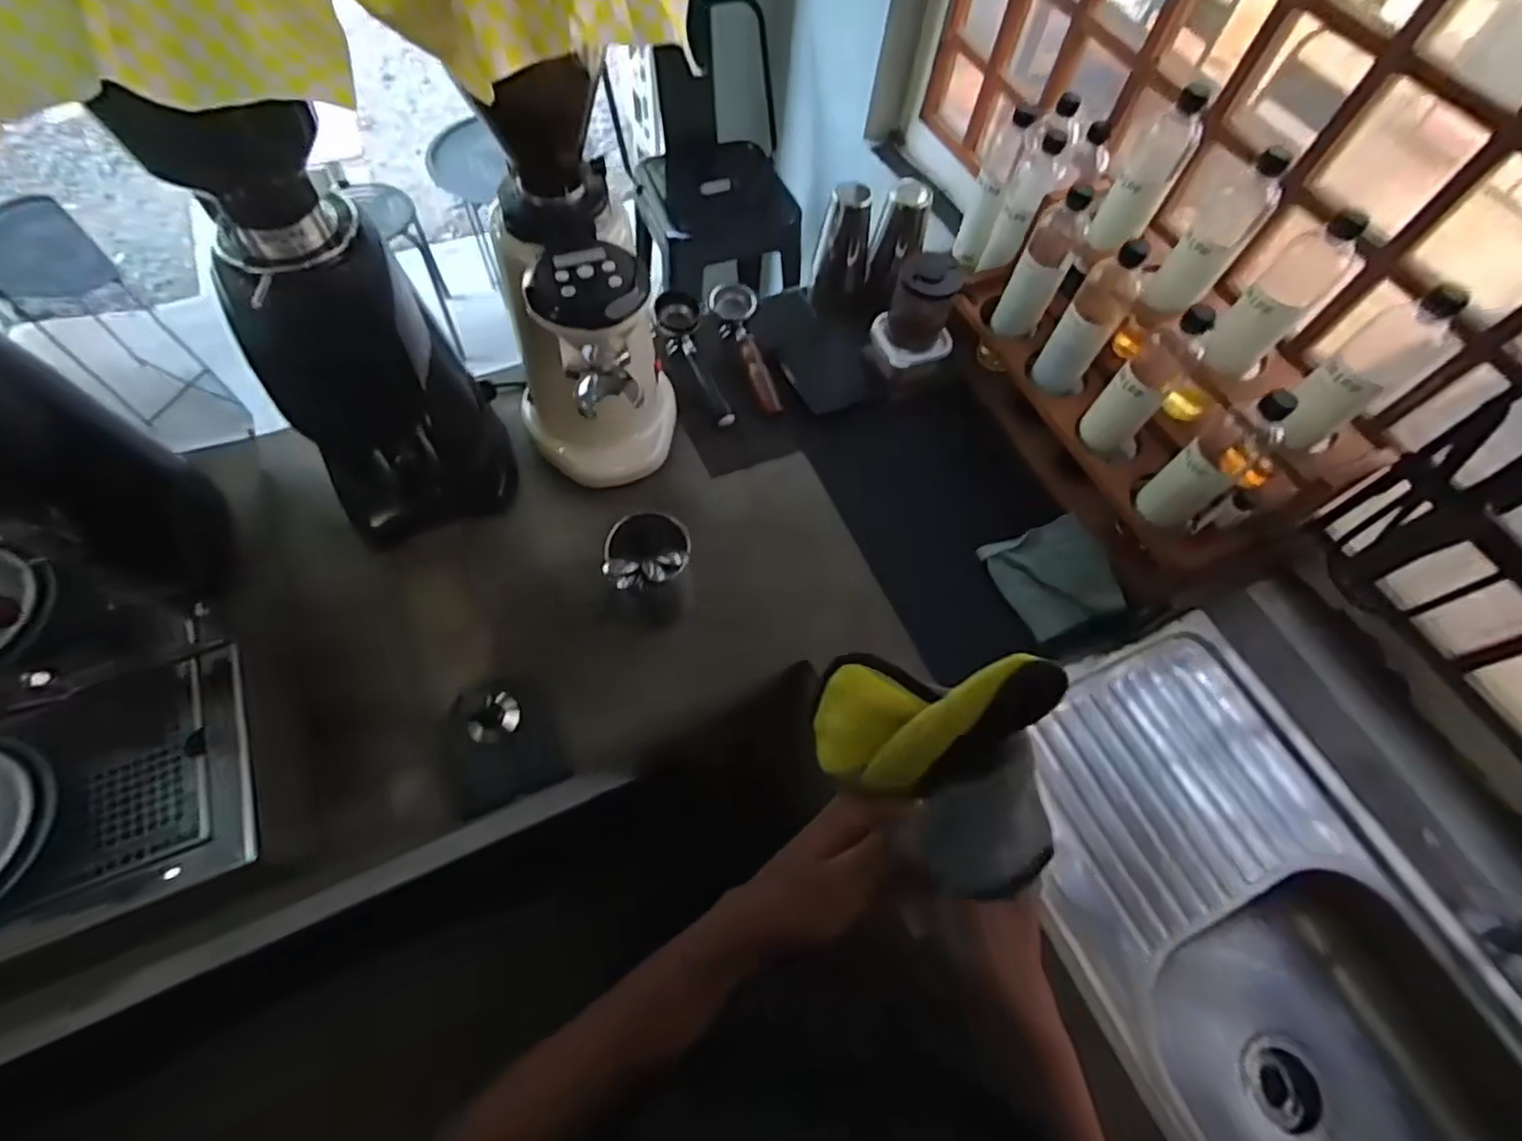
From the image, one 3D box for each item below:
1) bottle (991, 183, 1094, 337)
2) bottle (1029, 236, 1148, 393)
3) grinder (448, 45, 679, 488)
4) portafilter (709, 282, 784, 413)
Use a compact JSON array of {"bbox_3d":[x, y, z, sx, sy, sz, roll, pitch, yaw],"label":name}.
[{"bbox_3d":[0.385,-0.415,0.907,0.067,0.195,0.056,23,64,8],"label":"bottle"},{"bbox_3d":[0.428,-0.325,0.861,0.070,0.196,0.069,32,65,12],"label":"bottle"},{"bbox_3d":[-0.196,-0.306,0.673,0.220,0.587,0.193,6,62,-1],"label":"grinder"},{"bbox_3d":[-0.026,-0.336,0.995,0.073,0.045,0.216,-10,64,-9],"label":"portafilter"}]

